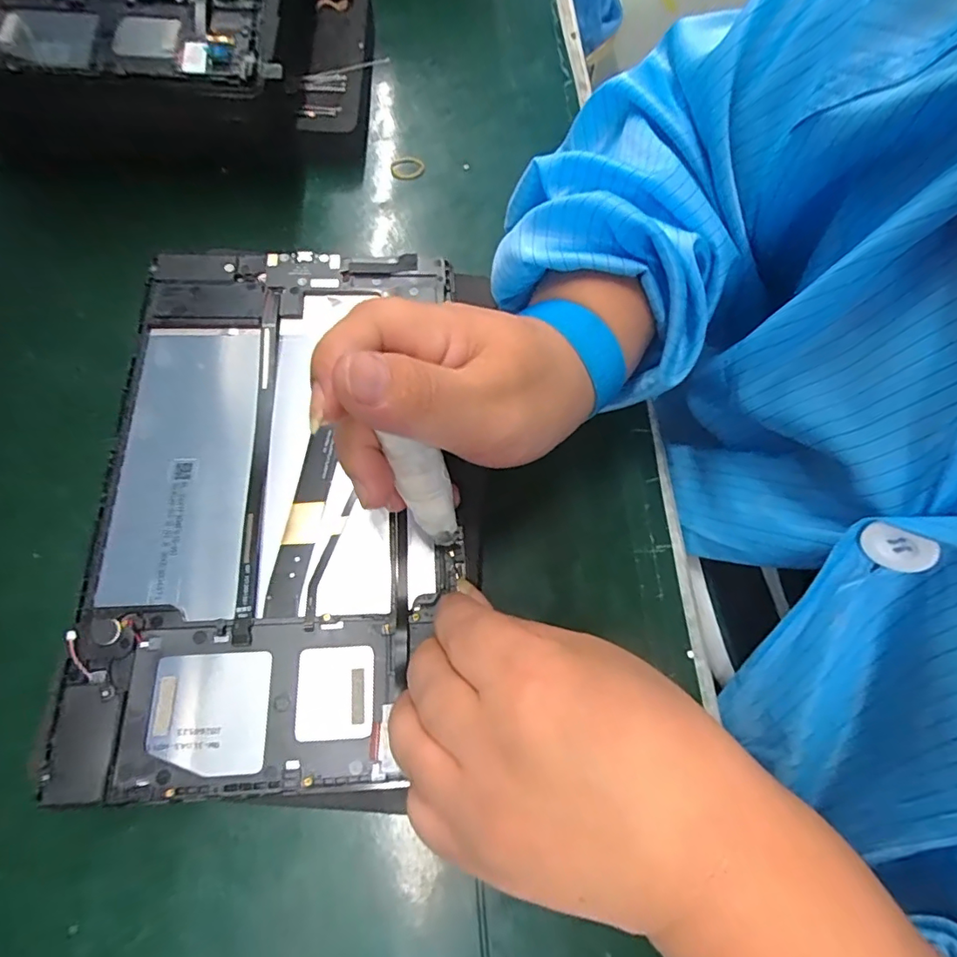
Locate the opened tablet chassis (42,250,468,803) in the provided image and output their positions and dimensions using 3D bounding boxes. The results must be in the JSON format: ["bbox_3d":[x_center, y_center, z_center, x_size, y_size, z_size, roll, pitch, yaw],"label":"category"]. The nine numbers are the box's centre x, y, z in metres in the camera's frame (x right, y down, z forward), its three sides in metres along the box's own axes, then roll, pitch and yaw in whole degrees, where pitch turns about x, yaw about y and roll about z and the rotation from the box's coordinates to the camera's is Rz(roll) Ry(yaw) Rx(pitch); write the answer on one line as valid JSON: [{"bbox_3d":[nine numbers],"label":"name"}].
[{"bbox_3d":[-0.086,-0.001,0.225,0.145,0.009,0.235,-3,70,-3],"label":"opened tablet chassis"}]

